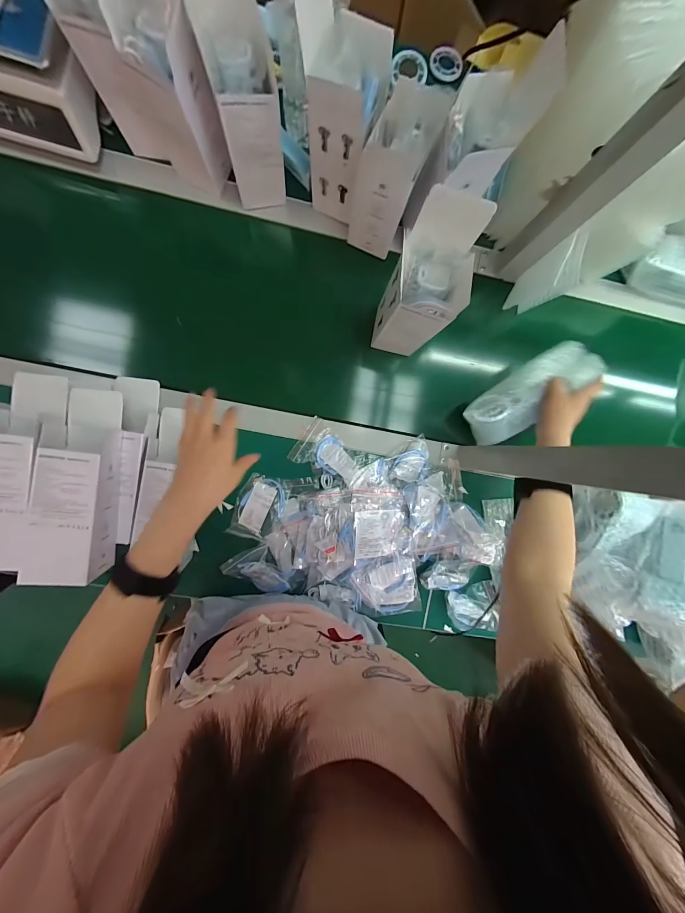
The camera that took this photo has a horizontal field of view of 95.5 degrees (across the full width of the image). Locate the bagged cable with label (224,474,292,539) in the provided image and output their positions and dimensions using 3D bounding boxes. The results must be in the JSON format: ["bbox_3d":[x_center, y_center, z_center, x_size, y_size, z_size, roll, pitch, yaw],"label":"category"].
[{"bbox_3d":[-0.138,0.085,0.523,0.080,0.013,0.103,16,91,-7],"label":"bagged cable with label"}]

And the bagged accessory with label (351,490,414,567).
[{"bbox_3d":[0.065,0.116,0.513,0.108,0.034,0.129,-7,94,-6],"label":"bagged accessory with label"}]

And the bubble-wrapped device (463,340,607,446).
[{"bbox_3d":[0.297,-0.102,0.501,0.201,0.072,0.085,-39,97,14],"label":"bubble-wrapped device"}]

